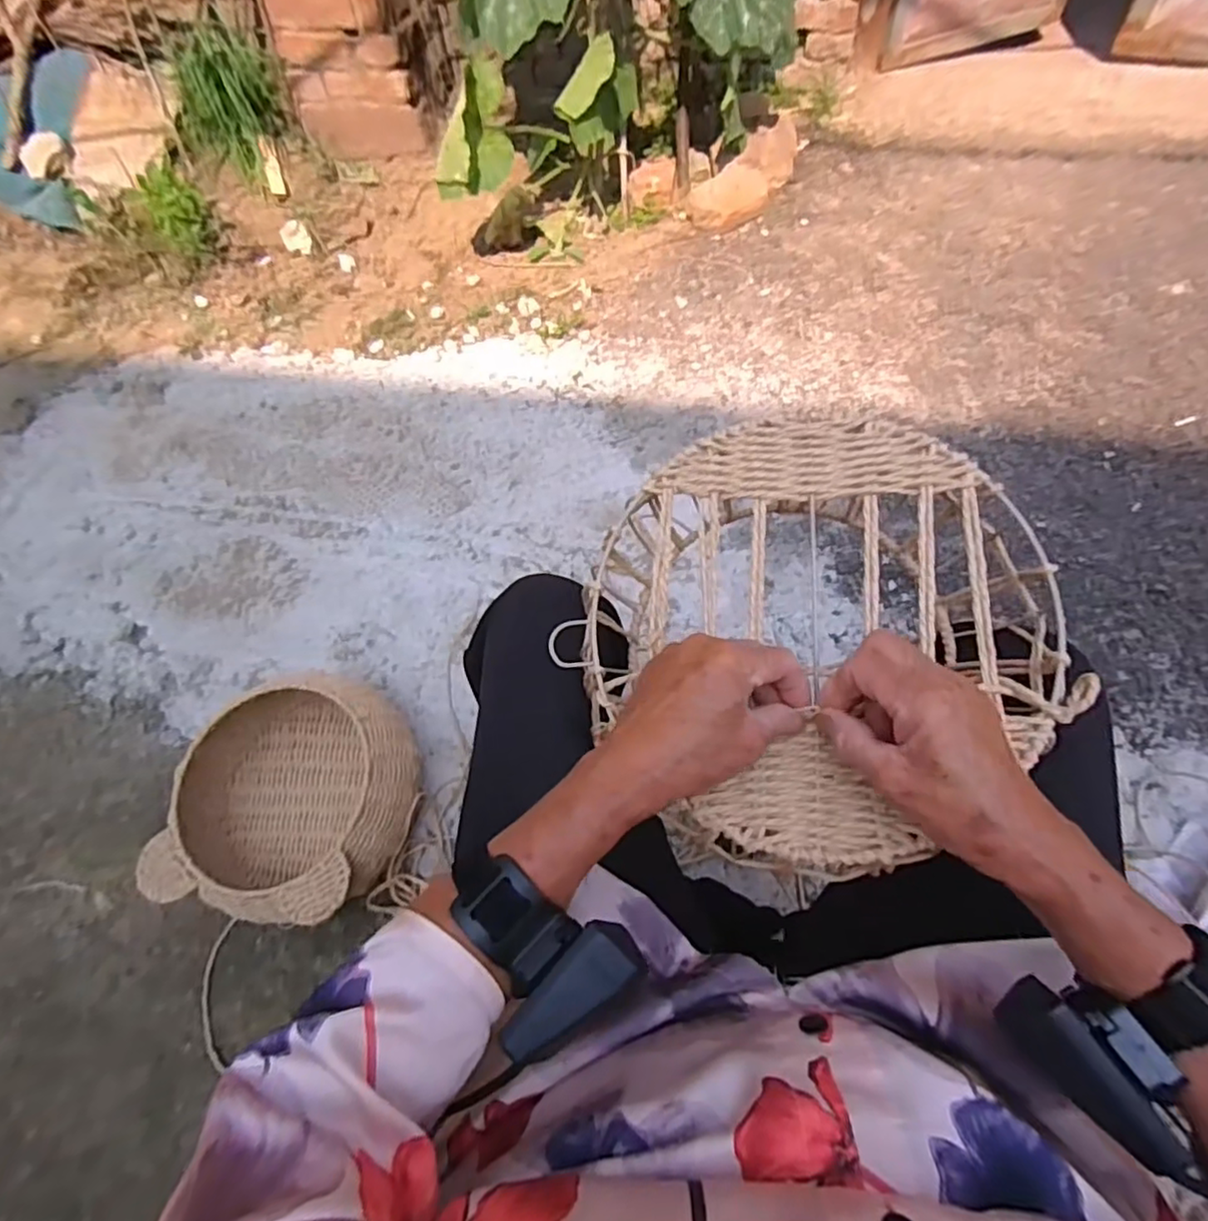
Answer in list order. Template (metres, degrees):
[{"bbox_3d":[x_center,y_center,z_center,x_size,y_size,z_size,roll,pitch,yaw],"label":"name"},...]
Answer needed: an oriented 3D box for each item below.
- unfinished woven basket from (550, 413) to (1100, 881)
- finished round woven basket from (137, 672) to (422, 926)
[{"bbox_3d":[0.133,0.006,0.398,0.278,0.079,0.269,-1,60,2],"label":"unfinished woven basket"},{"bbox_3d":[-0.390,0.236,0.811,0.303,0.157,0.275,6,60,6],"label":"finished round woven basket"}]

